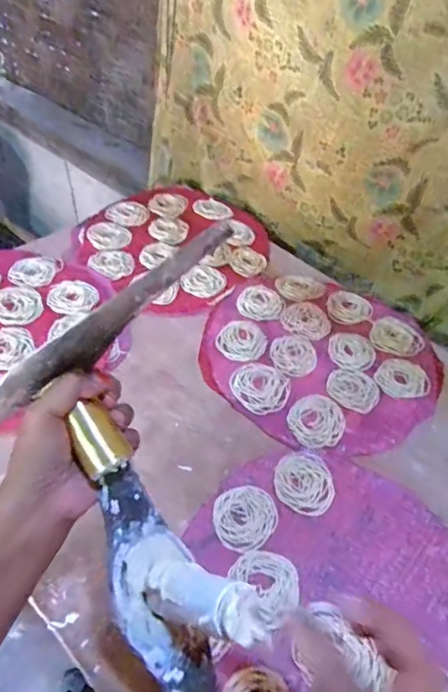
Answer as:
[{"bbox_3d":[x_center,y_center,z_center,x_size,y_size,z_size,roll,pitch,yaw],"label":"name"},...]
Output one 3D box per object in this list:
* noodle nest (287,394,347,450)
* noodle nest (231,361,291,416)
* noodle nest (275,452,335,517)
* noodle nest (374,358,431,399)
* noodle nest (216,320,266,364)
[{"bbox_3d":[0.123,0.100,0.648,0.072,0.007,0.079,2,47,-2],"label":"noodle nest"},{"bbox_3d":[0.049,0.057,0.681,0.083,0.005,0.077,2,47,-2],"label":"noodle nest"},{"bbox_3d":[0.098,0.165,0.591,0.069,0.004,0.077,7,47,2],"label":"noodle nest"},{"bbox_3d":[0.259,0.045,0.708,0.075,0.010,0.066,-6,48,-10],"label":"noodle nest"},{"bbox_3d":[0.028,-0.008,0.740,0.074,0.006,0.077,2,47,-2],"label":"noodle nest"}]

